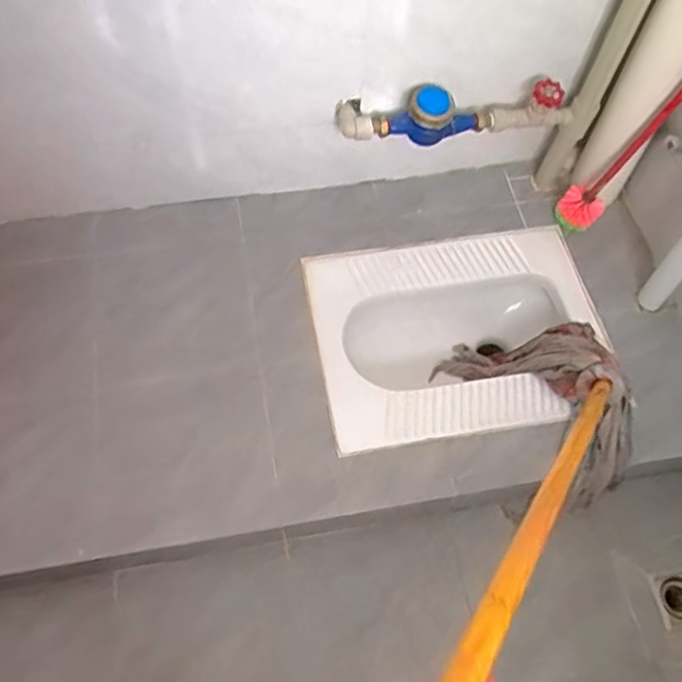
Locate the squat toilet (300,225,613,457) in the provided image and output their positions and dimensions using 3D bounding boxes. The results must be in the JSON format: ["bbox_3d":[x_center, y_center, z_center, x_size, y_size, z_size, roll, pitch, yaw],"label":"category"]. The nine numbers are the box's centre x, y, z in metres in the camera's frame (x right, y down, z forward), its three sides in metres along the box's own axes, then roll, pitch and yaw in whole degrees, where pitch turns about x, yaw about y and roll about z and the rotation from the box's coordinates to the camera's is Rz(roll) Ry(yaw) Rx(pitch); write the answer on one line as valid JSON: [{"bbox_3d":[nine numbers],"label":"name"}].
[{"bbox_3d":[0.232,0.006,1.303,0.562,0.147,0.423,-9,63,-6],"label":"squat toilet"}]

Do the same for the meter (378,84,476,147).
[{"bbox_3d":[0.166,-0.427,1.202,0.189,0.096,0.075,4,63,1],"label":"meter"}]

